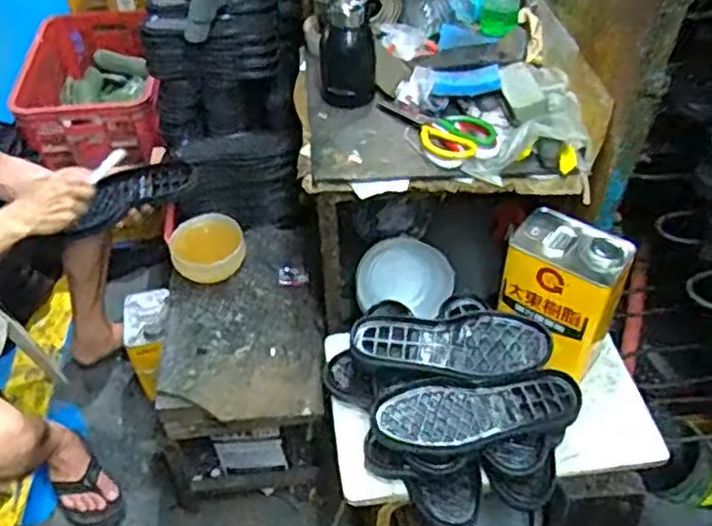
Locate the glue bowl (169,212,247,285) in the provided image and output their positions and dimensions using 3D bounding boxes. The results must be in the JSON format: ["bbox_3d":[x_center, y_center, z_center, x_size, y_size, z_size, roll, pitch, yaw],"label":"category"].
[{"bbox_3d":[-0.305,-0.025,1.448,0.149,0.075,0.160,0,45,0],"label":"glue bowl"}]

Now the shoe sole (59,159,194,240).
[{"bbox_3d":[-0.437,-0.130,1.327,0.249,0.081,0.031,-27,4,0],"label":"shoe sole"}]

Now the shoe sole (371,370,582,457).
[{"bbox_3d":[0.167,0.205,0.953,0.278,0.027,0.105,-2,45,-2],"label":"shoe sole"}]

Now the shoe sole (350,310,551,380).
[{"bbox_3d":[0.139,0.119,1.020,0.281,0.025,0.109,3,45,3],"label":"shoe sole"}]

